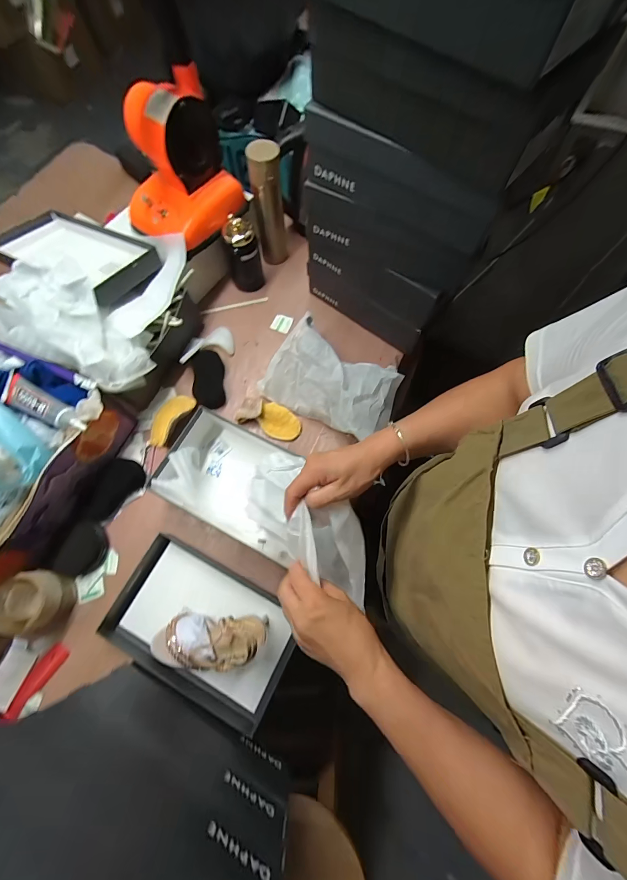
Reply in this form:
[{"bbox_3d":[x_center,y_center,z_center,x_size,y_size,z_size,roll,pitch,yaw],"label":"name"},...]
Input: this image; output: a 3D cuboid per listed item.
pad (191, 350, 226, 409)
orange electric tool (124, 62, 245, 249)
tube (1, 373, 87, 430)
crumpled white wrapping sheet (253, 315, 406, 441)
[{"bbox_3d":[-0.225,-0.131,0.711,0.065,0.008,0.125,-2,83,-27],"label":"pad"},{"bbox_3d":[-0.271,-0.527,0.637,0.146,0.200,0.197,37,75,11],"label":"orange electric tool"},{"bbox_3d":[-0.456,-0.059,0.549,0.169,0.024,0.048,27,73,9],"label":"tube"},{"bbox_3d":[0.038,-0.112,0.679,0.267,0.097,0.164,34,74,11],"label":"crumpled white wrapping sheet"}]

